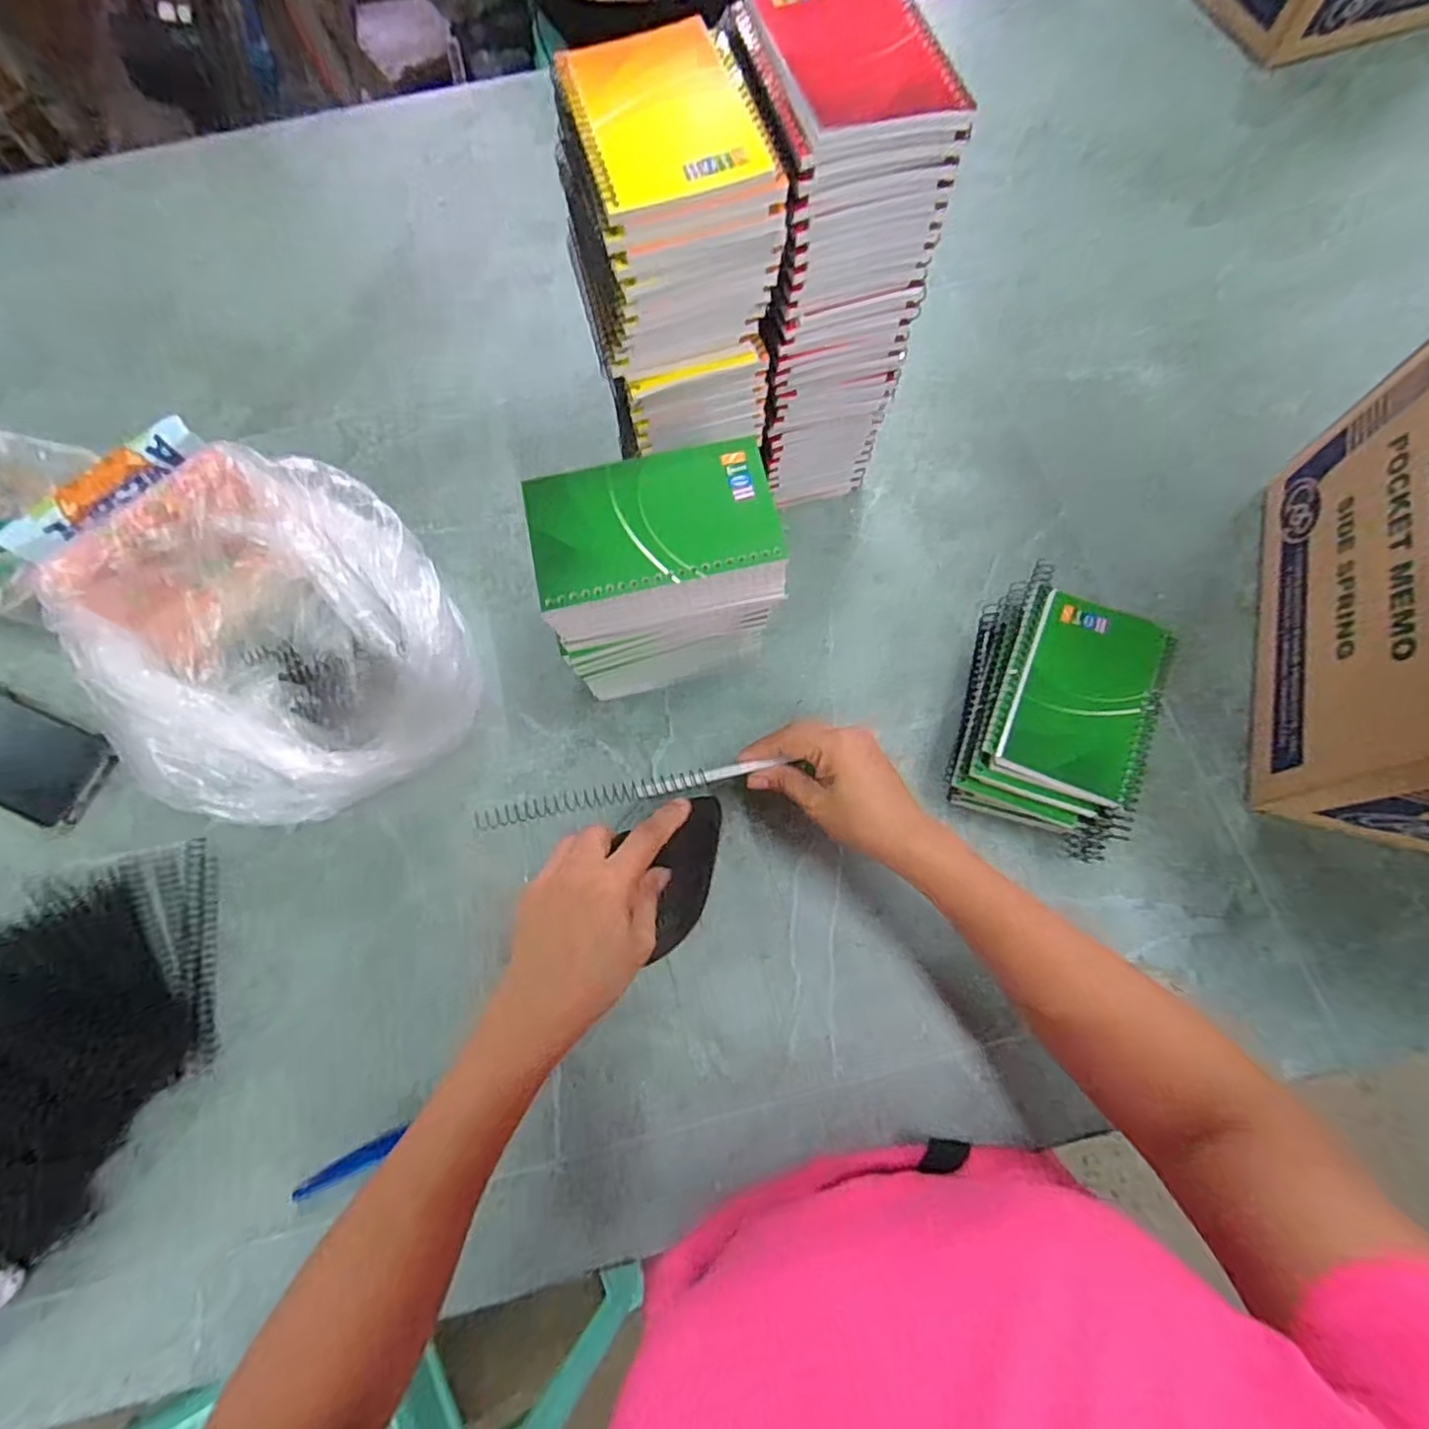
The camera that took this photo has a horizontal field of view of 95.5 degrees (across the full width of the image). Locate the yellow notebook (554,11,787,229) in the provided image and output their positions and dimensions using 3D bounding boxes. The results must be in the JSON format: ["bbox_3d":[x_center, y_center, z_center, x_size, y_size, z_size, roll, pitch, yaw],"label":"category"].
[{"bbox_3d":[-0.026,-0.298,0.321,0.085,0.011,0.124,-15,72,-3],"label":"yellow notebook"}]

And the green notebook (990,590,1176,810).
[{"bbox_3d":[0.243,-0.013,0.422,0.084,0.008,0.135,23,74,9],"label":"green notebook"}]

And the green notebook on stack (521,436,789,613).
[{"bbox_3d":[-0.034,-0.106,0.346,0.129,0.009,0.081,-12,70,-2],"label":"green notebook on stack"}]

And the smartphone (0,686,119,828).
[{"bbox_3d":[-0.558,0.027,0.512,0.173,0.013,0.075,20,72,9],"label":"smartphone"}]

